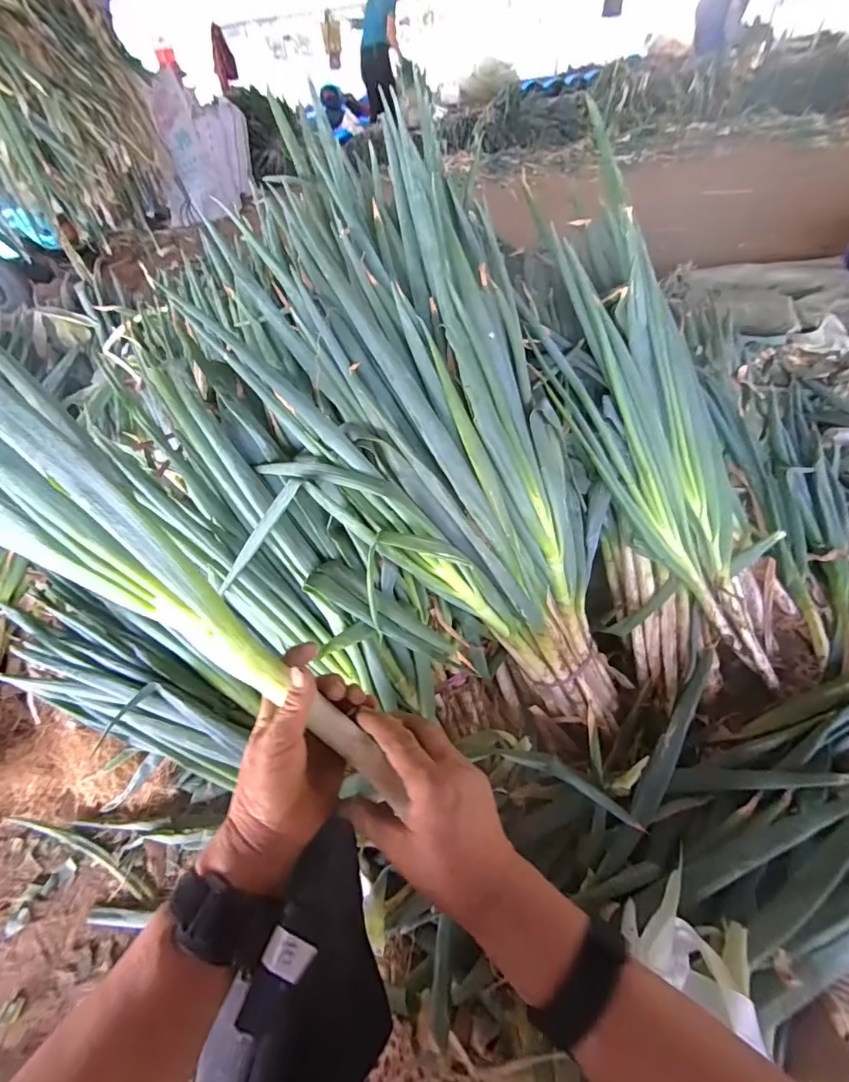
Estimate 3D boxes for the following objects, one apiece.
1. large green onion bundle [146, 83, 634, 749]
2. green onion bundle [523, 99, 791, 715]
[{"bbox_3d":[0.073,-0.105,0.710,0.393,0.949,0.227,-41,18,-26],"label":"large green onion bundle"},{"bbox_3d":[0.432,-0.145,0.860,0.328,0.862,0.160,-26,12,-16],"label":"green onion bundle"}]

